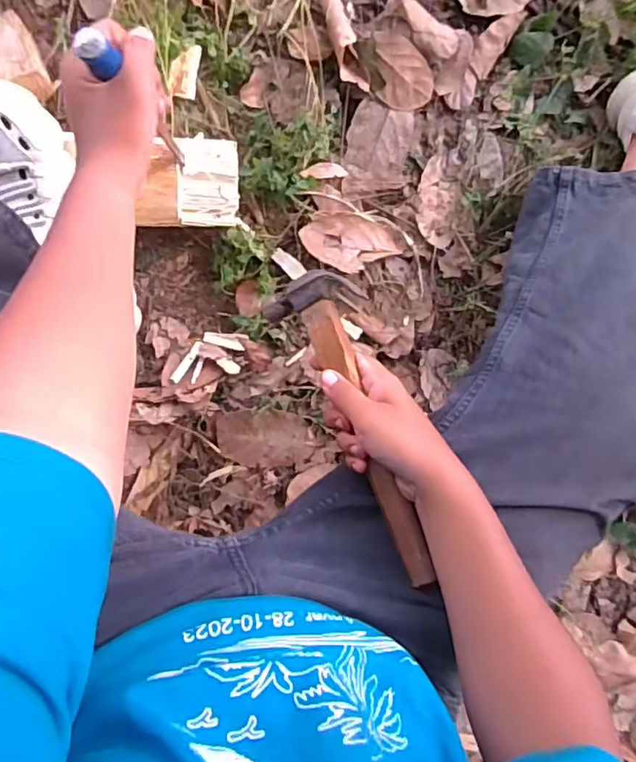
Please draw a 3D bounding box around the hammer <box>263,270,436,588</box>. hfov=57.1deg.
[{"bbox_3d":[0.034,0.037,0.497,0.076,0.038,0.274,-19,80,-5],"label":"hammer"}]

